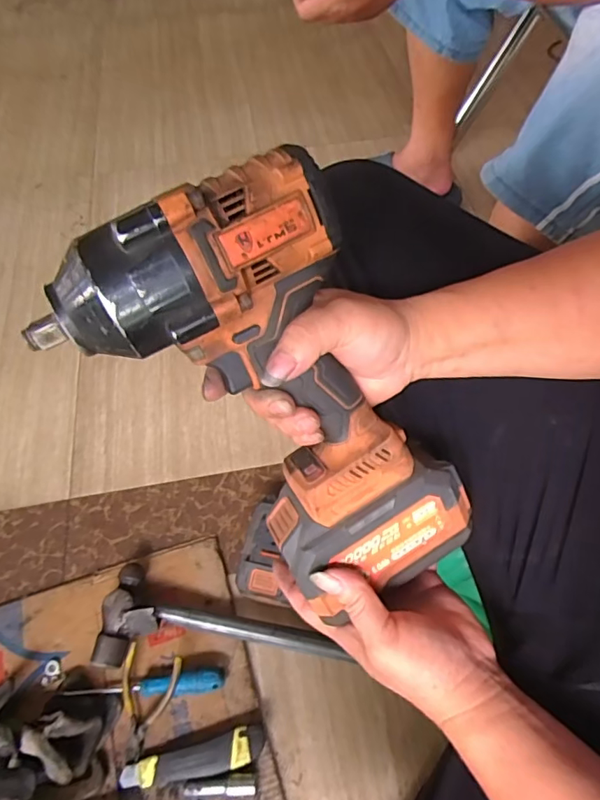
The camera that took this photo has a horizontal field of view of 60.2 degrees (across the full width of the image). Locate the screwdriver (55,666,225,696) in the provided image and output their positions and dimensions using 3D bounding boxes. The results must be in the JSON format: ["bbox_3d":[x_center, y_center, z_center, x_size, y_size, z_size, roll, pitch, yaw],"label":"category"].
[{"bbox_3d":[-0.186,0.336,0.607,0.192,0.028,0.024,-5,57,-2],"label":"screwdriver"}]

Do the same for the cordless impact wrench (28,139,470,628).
[{"bbox_3d":[-0.007,0.005,0.332,0.166,0.288,0.085,-37,24,-3],"label":"cordless impact wrench"}]

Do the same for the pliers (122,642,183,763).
[{"bbox_3d":[-0.181,0.344,0.589,0.069,0.029,0.108,11,58,8],"label":"pliers"}]

